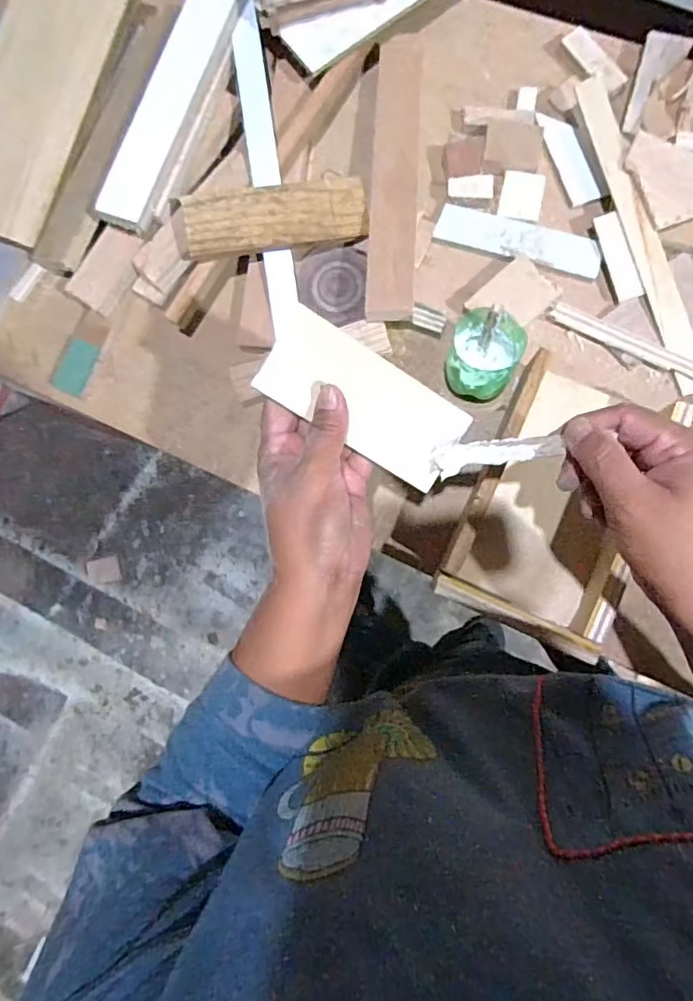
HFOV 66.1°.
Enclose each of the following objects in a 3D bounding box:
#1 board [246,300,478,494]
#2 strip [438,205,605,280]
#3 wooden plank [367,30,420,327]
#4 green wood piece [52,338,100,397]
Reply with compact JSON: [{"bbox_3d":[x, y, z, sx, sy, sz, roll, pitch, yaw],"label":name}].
[{"bbox_3d":[0.012,-0.062,0.332,0.126,0.013,0.057,31,87,-11],"label":"board"},{"bbox_3d":[0.154,-0.234,0.477,0.144,0.010,0.037,21,86,8],"label":"strip"},{"bbox_3d":[0.045,-0.302,0.476,0.043,0.017,0.294,2,83,6],"label":"wooden plank"},{"bbox_3d":[-0.257,-0.127,0.505,0.032,0.007,0.051,20,86,8],"label":"green wood piece"}]

